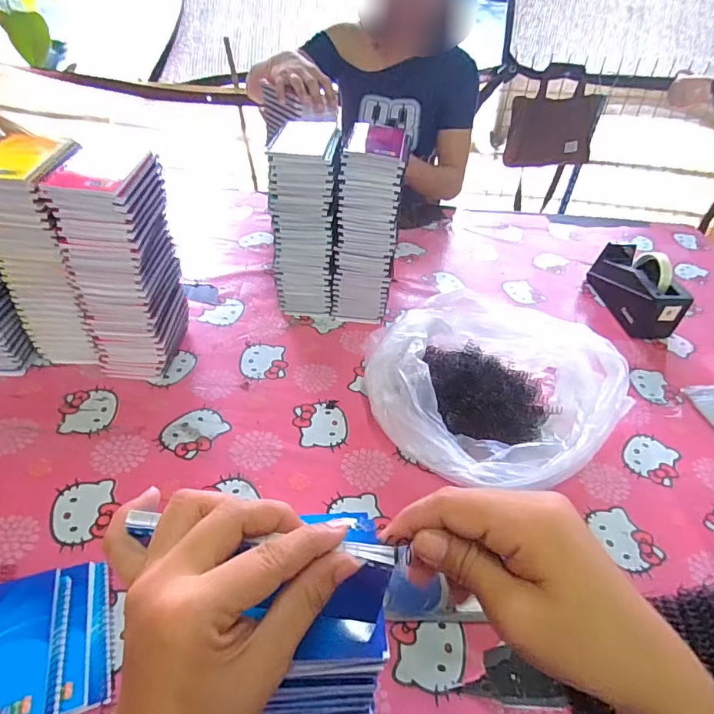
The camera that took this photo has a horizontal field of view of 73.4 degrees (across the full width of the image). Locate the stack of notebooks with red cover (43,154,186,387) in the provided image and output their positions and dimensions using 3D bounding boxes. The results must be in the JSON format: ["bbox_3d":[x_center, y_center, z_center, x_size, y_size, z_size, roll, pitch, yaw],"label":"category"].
[{"bbox_3d":[-0.316,-0.114,0.665,0.097,0.283,0.132,4,42,-2],"label":"stack of notebooks with red cover"}]

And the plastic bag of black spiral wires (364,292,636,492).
[{"bbox_3d":[0.179,0.042,0.680,0.326,0.100,0.295,32,48,26],"label":"plastic bag of black spiral wires"}]

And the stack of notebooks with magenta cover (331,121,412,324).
[{"bbox_3d":[0.021,-0.220,0.801,0.095,0.303,0.138,8,42,2],"label":"stack of notebooks with magenta cover"}]

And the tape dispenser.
[{"bbox_3d":[0.520,-0.135,0.904,0.069,0.115,0.215,-2,42,-8],"label":"tape dispenser"}]

